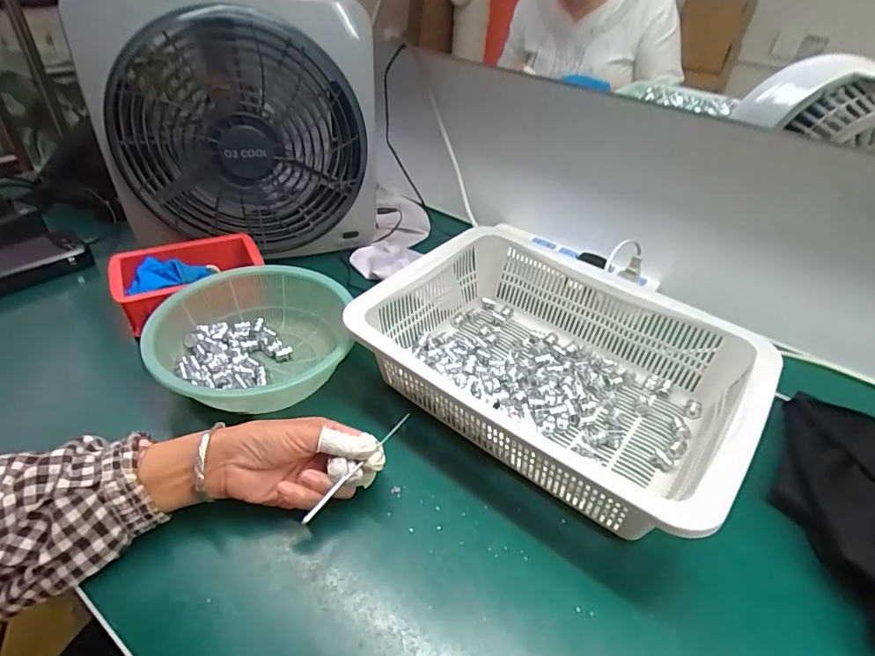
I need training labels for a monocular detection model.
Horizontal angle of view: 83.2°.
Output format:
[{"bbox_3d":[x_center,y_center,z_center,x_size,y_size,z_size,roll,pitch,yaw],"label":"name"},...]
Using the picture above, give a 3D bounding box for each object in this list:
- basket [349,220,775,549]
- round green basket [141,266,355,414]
[{"bbox_3d":[0.110,0.027,0.466,0.328,0.087,0.262,30,46,26],"label":"basket"},{"bbox_3d":[-0.180,0.015,0.485,0.172,0.067,0.183,3,41,-3],"label":"round green basket"}]

